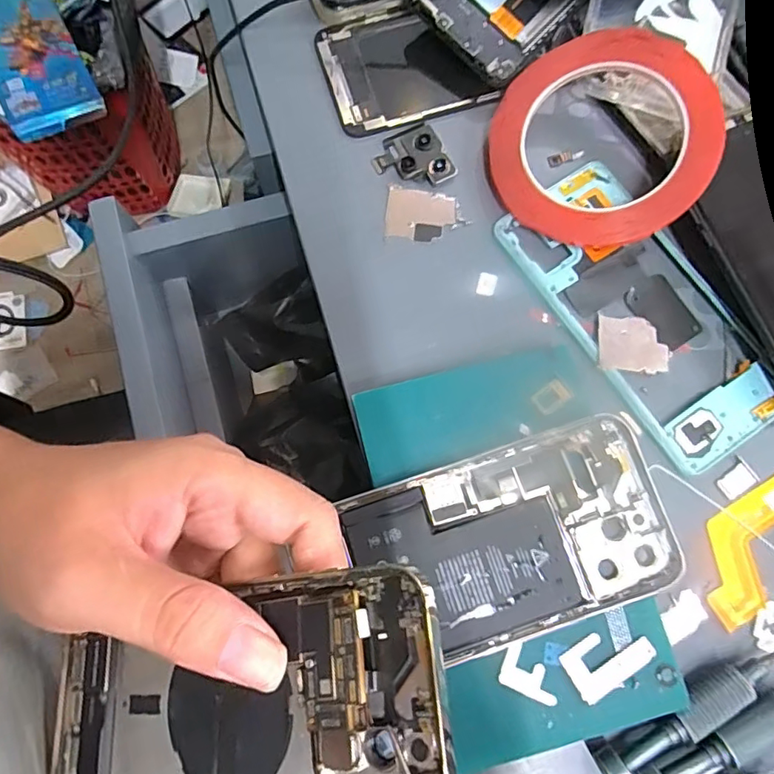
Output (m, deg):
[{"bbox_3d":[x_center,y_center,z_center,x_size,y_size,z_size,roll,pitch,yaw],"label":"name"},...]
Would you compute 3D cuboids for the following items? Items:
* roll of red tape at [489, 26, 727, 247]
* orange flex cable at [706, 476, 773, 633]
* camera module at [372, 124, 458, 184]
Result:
[{"bbox_3d":[0.112,-0.129,0.270,0.107,0.007,0.113,-1,86,12],"label":"roll of red tape"},{"bbox_3d":[0.185,0.068,0.252,0.097,0.004,0.040,-38,81,-9],"label":"orange flex cable"},{"bbox_3d":[0.014,-0.124,0.288,0.035,0.007,0.037,-31,80,-8],"label":"camera module"}]

